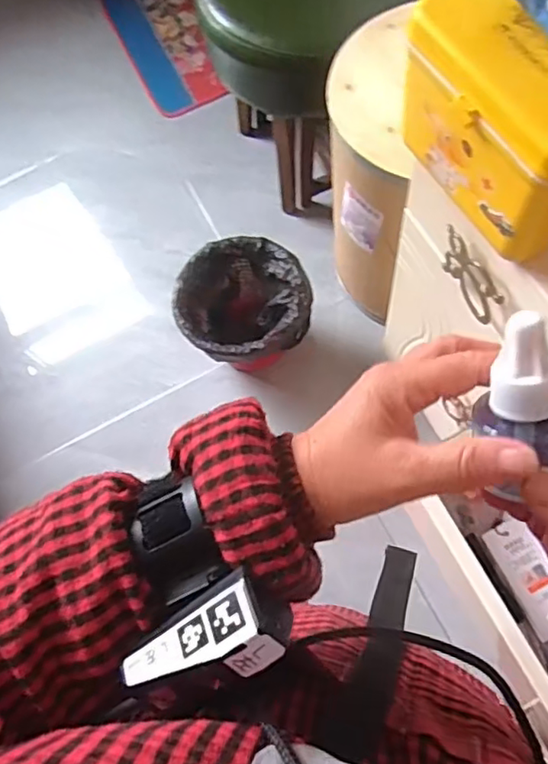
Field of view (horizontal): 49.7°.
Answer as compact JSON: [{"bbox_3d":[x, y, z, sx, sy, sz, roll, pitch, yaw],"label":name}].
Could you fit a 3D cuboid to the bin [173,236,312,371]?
[{"bbox_3d":[-0.060,-0.141,1.276,0.260,0.243,0.265,-1,70,2],"label":"bin"}]

